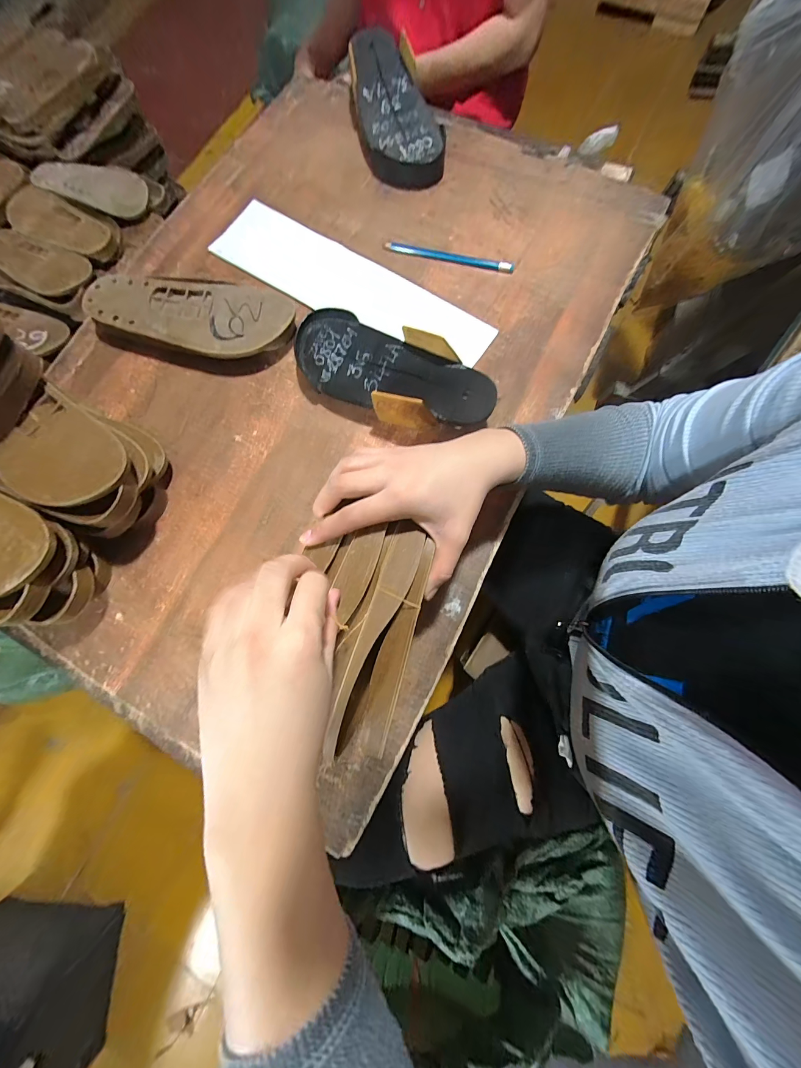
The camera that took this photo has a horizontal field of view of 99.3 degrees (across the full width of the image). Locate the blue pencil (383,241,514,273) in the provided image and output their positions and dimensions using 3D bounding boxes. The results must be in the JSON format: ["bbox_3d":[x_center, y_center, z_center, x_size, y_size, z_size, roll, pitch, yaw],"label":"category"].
[{"bbox_3d":[0.064,-0.363,0.445,0.167,0.009,0.013,11,79,3],"label":"blue pencil"}]

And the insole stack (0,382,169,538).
[{"bbox_3d":[-0.311,-0.066,0.352,0.127,0.079,0.105,29,80,7],"label":"insole stack"}]

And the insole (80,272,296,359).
[{"bbox_3d":[-0.255,-0.265,0.415,0.249,0.035,0.100,13,79,4],"label":"insole"}]

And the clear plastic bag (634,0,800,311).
[{"bbox_3d":[0.588,-0.613,0.543,0.195,0.370,0.220,-2,76,2],"label":"clear plastic bag"}]

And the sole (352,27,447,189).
[{"bbox_3d":[-0.010,-0.607,0.484,0.109,0.049,0.246,-12,76,0],"label":"sole"}]

